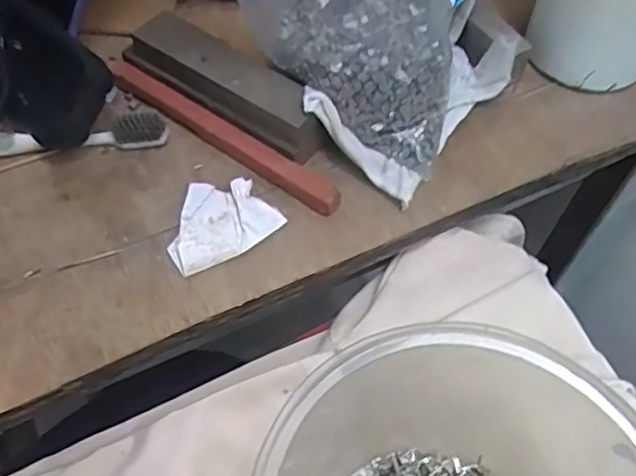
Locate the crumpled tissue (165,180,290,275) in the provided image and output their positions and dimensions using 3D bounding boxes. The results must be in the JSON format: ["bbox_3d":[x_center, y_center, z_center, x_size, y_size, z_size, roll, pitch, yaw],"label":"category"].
[{"bbox_3d":[-0.048,-0.009,0.306,0.052,0.009,0.039,-26,61,-18],"label":"crumpled tissue"}]

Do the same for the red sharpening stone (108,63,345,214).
[{"bbox_3d":[-0.053,-0.056,0.331,0.150,0.011,0.016,31,61,18],"label":"red sharpening stone"}]

